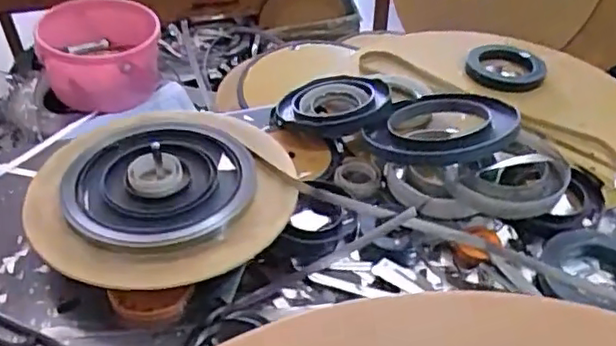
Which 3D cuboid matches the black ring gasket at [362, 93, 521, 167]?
[{"bbox_3d":[0.175,-0.061,0.807,0.181,0.028,0.166,-30,33,-25],"label":"black ring gasket"}]

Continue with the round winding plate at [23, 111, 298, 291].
[{"bbox_3d":[-0.157,0.015,0.698,0.276,0.032,0.264,1,40,-1],"label":"round winding plate"}]

